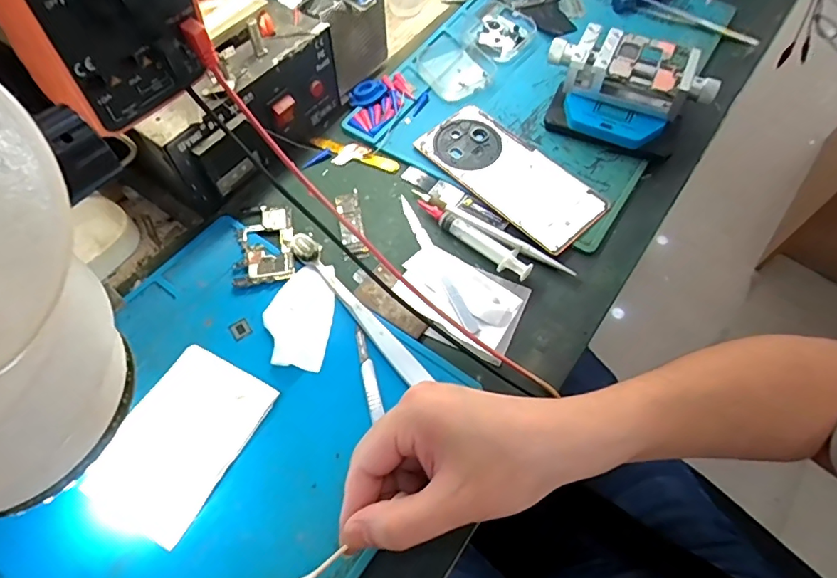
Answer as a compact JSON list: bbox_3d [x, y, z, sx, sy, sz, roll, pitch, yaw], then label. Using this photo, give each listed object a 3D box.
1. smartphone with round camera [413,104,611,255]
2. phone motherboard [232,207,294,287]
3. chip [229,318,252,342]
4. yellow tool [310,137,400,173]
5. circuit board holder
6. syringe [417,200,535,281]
[{"bbox_3d":[0.077,-0.099,0.428,0.076,0.008,0.159,-38,69,-20],"label":"smartphone with round camera"},{"bbox_3d":[-0.118,-0.036,0.393,0.044,0.005,0.071,-5,61,-5],"label":"phone motherboard"},{"bbox_3d":[-0.126,0.028,0.360,0.013,0.004,0.015,-31,67,-18],"label":"chip"},{"bbox_3d":[-0.055,-0.119,0.445,0.083,0.004,0.014,22,63,10],"label":"yellow tool"},{"bbox_3d":[0.173,-0.170,0.440,0.136,0.059,0.089,28,64,13],"label":"circuit board holder"},{"bbox_3d":[0.042,-0.042,0.393,0.105,0.011,0.020,37,66,17],"label":"syringe"}]

